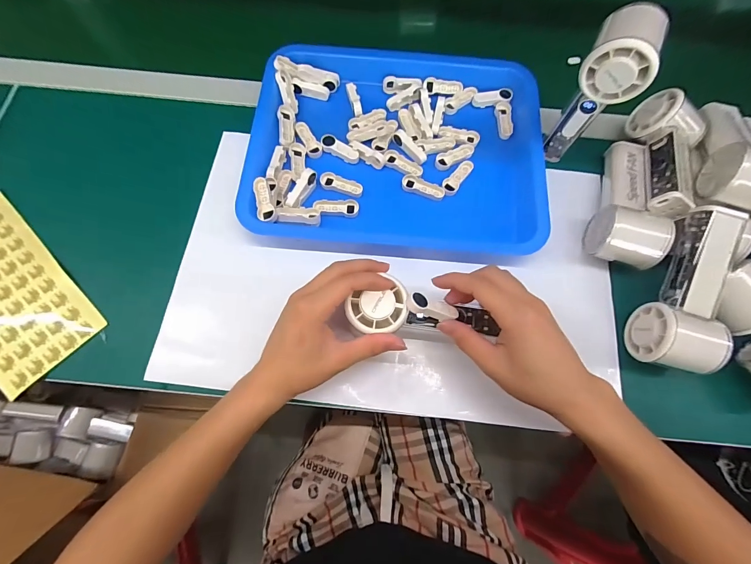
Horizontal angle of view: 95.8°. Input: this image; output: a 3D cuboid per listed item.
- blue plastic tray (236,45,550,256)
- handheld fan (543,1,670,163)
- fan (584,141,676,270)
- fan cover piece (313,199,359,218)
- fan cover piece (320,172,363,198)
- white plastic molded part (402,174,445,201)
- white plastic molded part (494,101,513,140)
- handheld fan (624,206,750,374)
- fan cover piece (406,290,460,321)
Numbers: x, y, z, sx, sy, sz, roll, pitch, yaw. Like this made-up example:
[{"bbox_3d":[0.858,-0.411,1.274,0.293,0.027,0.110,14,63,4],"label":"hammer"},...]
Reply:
[{"bbox_3d":[0.025,-0.173,0.403,0.324,0.034,0.276,4,72,0],"label":"blue plastic tray"},{"bbox_3d":[0.222,-0.192,0.351,0.056,0.143,0.066,26,73,7],"label":"handheld fan"},{"bbox_3d":[0.274,-0.088,0.369,0.051,0.056,0.156,20,72,5],"label":"fan"},{"bbox_3d":[-0.044,-0.084,0.381,0.049,0.009,0.019,-1,72,-1],"label":"fan cover piece"},{"bbox_3d":[-0.039,-0.113,0.392,0.052,0.005,0.020,19,72,5],"label":"fan cover piece"},{"bbox_3d":[0.055,-0.109,0.392,0.051,0.004,0.019,25,73,7],"label":"white plastic molded part"},{"bbox_3d":[0.163,-0.204,0.428,0.020,0.008,0.052,-2,72,-2],"label":"white plastic molded part"},{"bbox_3d":[0.296,0.007,0.317,0.056,0.050,0.148,18,90,5],"label":"handheld fan"},{"bbox_3d":[0.051,0.022,0.299,0.050,0.007,0.020,18,71,-18],"label":"fan cover piece"}]

